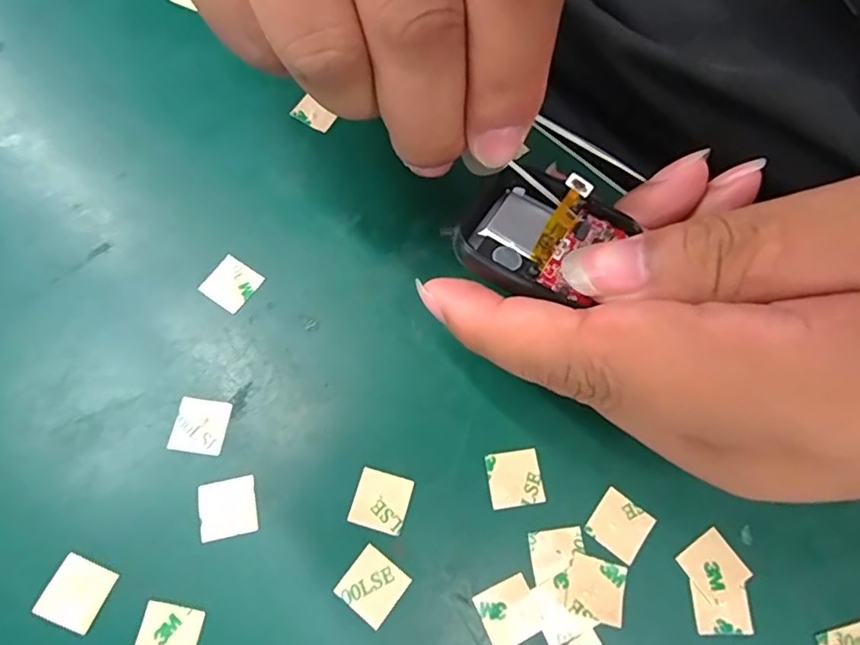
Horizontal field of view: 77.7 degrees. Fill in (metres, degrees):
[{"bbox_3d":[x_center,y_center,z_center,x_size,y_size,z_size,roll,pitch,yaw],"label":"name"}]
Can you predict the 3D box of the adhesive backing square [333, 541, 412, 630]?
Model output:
[{"bbox_3d":[-0.016,0.071,0.144,0.015,0.004,0.015,35,71,14],"label":"adhesive backing square"}]

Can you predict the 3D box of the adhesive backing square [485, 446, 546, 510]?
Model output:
[{"bbox_3d":[0.025,0.045,0.156,0.015,0.004,0.015,-7,69,-6],"label":"adhesive backing square"}]

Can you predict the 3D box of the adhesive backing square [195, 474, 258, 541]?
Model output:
[{"bbox_3d":[-0.057,0.052,0.150,0.016,0.004,0.015,-11,70,-6],"label":"adhesive backing square"}]

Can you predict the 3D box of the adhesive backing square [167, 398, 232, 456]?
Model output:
[{"bbox_3d":[-0.068,0.030,0.156,0.015,0.004,0.015,8,70,1],"label":"adhesive backing square"}]

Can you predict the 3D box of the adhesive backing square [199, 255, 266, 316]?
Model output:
[{"bbox_3d":[-0.065,-0.013,0.173,0.016,0.004,0.015,33,73,7],"label":"adhesive backing square"}]

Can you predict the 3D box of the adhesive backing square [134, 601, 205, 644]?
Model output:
[{"bbox_3d":[-0.068,0.082,0.138,0.016,0.004,0.015,10,68,2],"label":"adhesive backing square"}]

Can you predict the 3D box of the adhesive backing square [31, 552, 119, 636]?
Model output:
[{"bbox_3d":[-0.093,0.071,0.139,0.015,0.004,0.015,23,71,6],"label":"adhesive backing square"}]

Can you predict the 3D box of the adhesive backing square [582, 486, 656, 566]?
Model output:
[{"bbox_3d":[0.054,0.058,0.152,0.015,0.004,0.015,38,74,11],"label":"adhesive backing square"}]

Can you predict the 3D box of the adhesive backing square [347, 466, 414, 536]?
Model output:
[{"bbox_3d":[-0.014,0.051,0.152,0.015,0.004,0.015,15,69,5],"label":"adhesive backing square"}]

